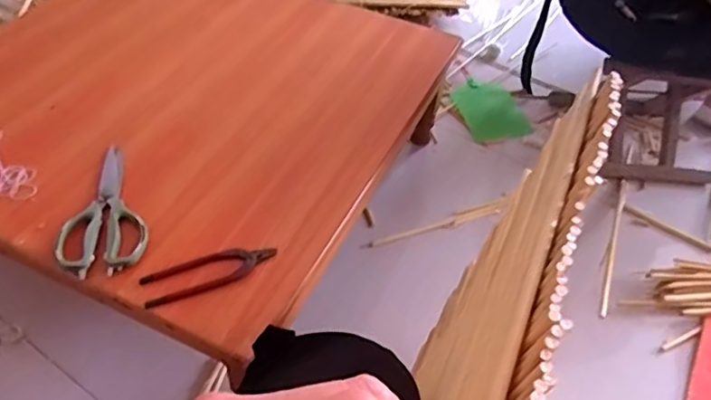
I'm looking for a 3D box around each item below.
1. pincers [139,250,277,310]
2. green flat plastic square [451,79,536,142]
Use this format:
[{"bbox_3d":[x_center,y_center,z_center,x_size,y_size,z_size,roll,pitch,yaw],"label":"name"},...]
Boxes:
[{"bbox_3d":[-0.169,0.080,0.690,0.154,0.011,0.037,-15,50,-15],"label":"pincers"},{"bbox_3d":[0.295,-0.200,1.313,0.139,0.006,0.200,-7,48,-13],"label":"green flat plastic square"}]

